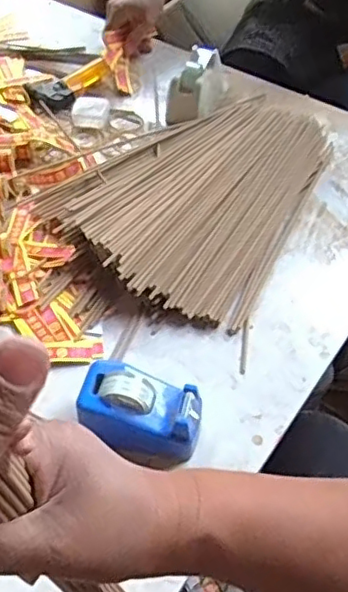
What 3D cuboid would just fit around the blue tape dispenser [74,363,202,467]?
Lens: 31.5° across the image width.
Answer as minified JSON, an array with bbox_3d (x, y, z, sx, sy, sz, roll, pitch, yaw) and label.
[{"bbox_3d":[-0.028,0.098,0.514,0.100,0.056,0.054,17,52,12],"label":"blue tape dispenser"}]

